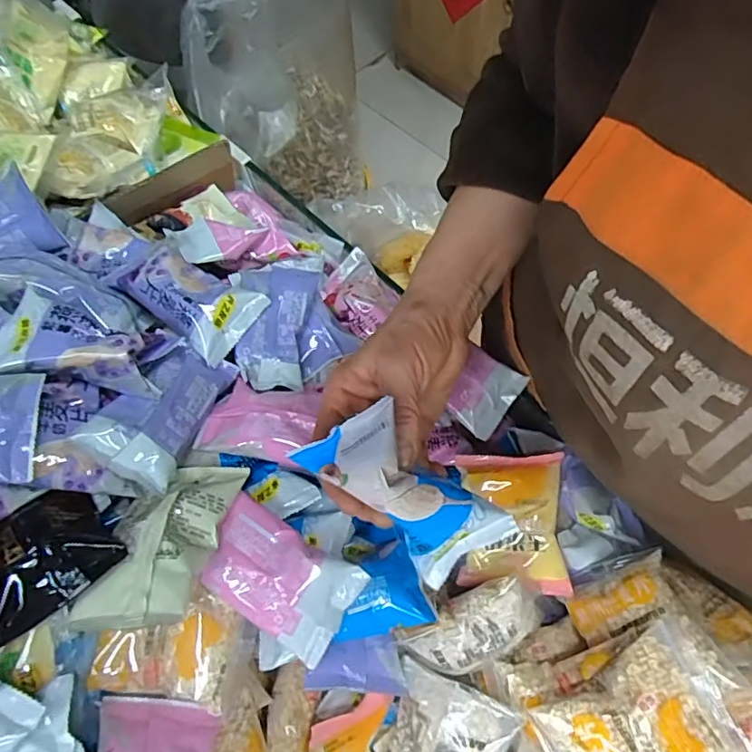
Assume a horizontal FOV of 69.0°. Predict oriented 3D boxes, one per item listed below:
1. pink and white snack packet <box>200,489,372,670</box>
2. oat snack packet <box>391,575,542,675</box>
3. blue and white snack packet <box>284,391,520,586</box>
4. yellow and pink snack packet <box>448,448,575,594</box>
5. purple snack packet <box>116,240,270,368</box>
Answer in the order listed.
[{"bbox_3d":[-0.063,0.129,0.347,0.098,0.014,0.063,31,80,4],"label":"pink and white snack packet"},{"bbox_3d":[0.066,0.170,0.369,0.098,0.027,0.045,-26,65,-9],"label":"oat snack packet"},{"bbox_3d":[0.016,0.063,0.290,0.111,0.039,0.048,41,70,-13],"label":"blue and white snack packet"},{"bbox_3d":[0.100,0.107,0.404,0.078,0.027,0.094,0,64,3],"label":"yellow and pink snack packet"},{"bbox_3d":[-0.141,-0.064,0.420,0.094,0.033,0.063,36,71,19],"label":"purple snack packet"}]

